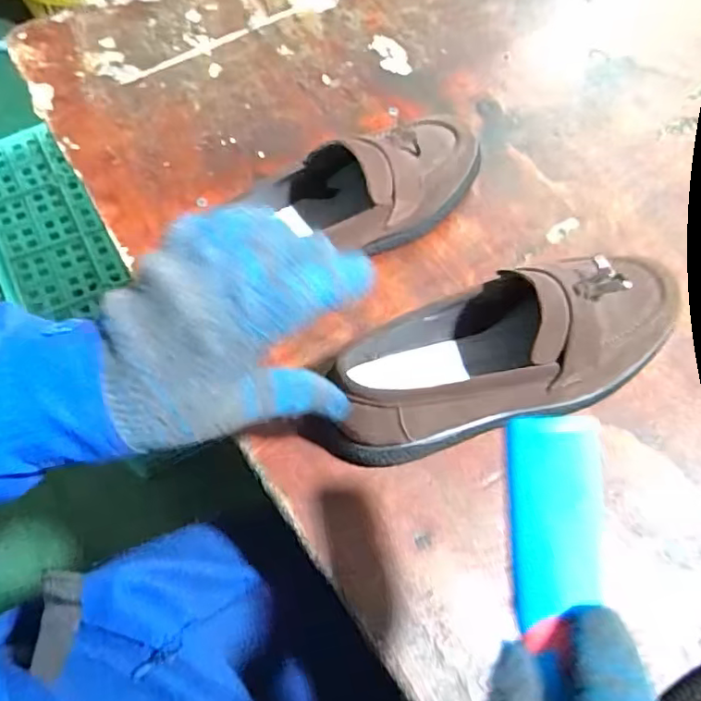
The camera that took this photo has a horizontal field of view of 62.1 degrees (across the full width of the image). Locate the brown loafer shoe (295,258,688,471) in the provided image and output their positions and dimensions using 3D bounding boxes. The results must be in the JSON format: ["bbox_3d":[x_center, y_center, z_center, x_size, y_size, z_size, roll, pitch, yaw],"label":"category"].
[{"bbox_3d":[0.095,-0.002,0.367,0.250,0.077,0.093,-21,70,-9],"label":"brown loafer shoe"}]

